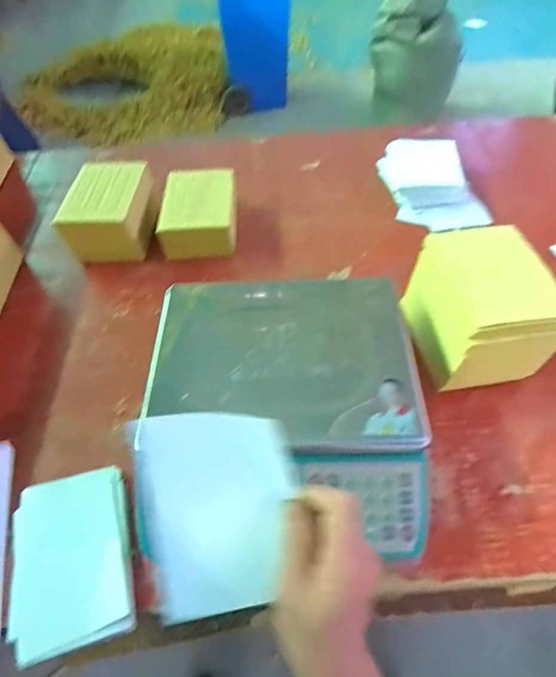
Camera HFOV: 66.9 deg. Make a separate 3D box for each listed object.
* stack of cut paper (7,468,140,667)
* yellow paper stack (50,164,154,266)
[{"bbox_3d":[-0.226,0.236,0.458,0.128,0.014,0.172,-15,56,-7],"label":"stack of cut paper"},{"bbox_3d":[-0.293,-0.219,0.736,0.116,0.089,0.164,5,56,6],"label":"yellow paper stack"}]

